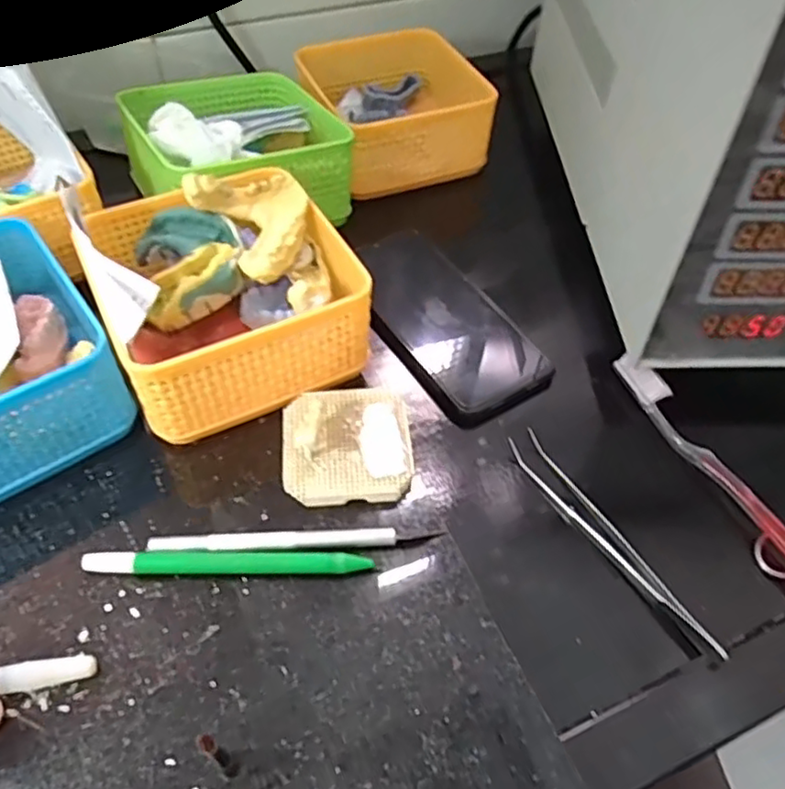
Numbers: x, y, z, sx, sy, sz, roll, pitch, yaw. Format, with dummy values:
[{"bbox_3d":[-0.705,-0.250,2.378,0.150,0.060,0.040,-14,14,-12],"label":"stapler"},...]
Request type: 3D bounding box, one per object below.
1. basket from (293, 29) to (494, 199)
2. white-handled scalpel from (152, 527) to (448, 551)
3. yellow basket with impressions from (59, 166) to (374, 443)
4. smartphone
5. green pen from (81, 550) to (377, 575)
[{"bbox_3d":[-0.003,-0.238,0.546,0.127,0.059,0.134,-19,55,-17],"label":"basket"},{"bbox_3d":[-0.046,0.070,0.314,0.135,0.007,0.009,-1,52,-4],"label":"white-handled scalpel"},{"bbox_3d":[-0.093,-0.063,0.366,0.132,0.083,0.135,-23,57,-19],"label":"yellow basket with impressions"},{"bbox_3d":[0.030,-0.050,0.434,0.081,0.009,0.159,-27,58,-22],"label":"smartphone"},{"bbox_3d":[-0.076,0.078,0.305,0.130,0.009,0.011,1,52,-2],"label":"green pen"}]

